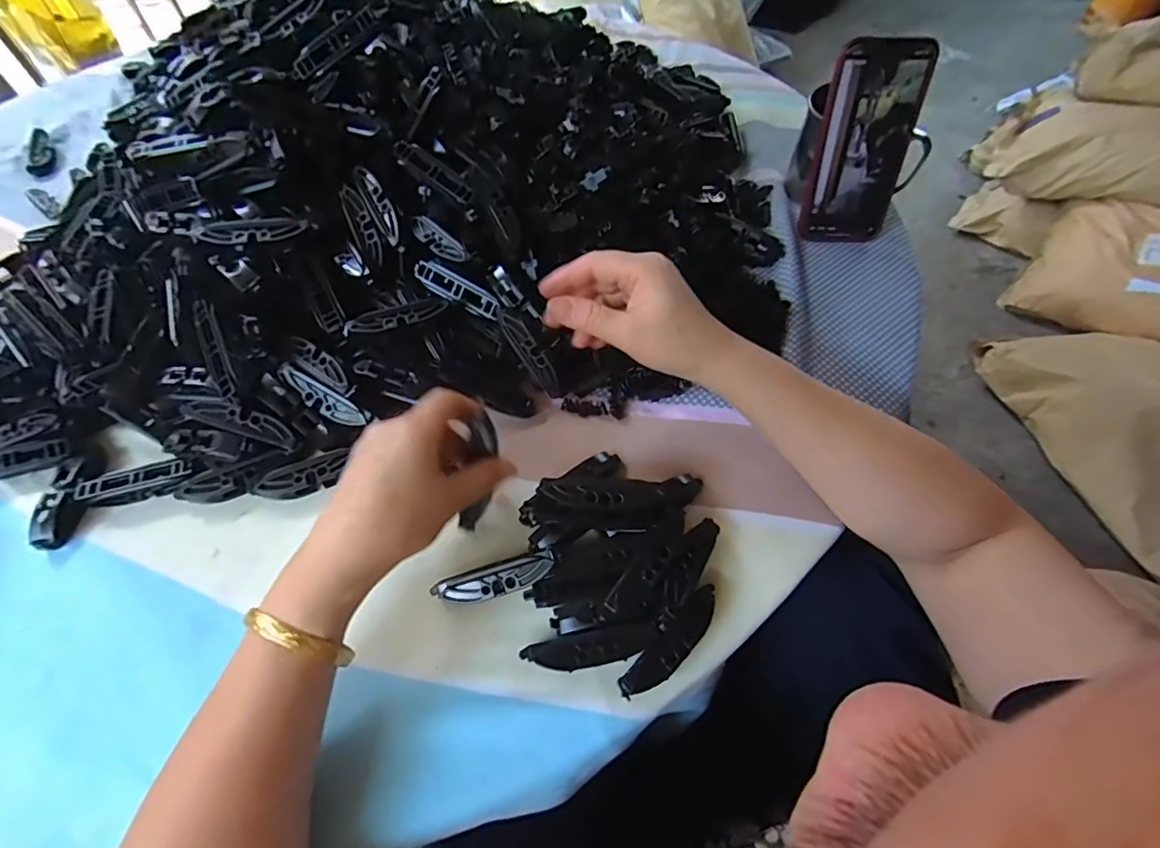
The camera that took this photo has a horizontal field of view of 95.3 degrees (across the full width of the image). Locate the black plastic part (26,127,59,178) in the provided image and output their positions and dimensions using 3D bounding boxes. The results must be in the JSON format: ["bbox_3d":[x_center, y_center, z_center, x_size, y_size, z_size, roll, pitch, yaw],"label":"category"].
[{"bbox_3d":[-0.632,-0.313,0.619,0.025,0.018,0.071,-15,72,-9],"label":"black plastic part"}]

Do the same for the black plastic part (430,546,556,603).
[{"bbox_3d":[-0.053,0.095,0.321,0.078,0.009,0.019,-18,57,5],"label":"black plastic part"}]

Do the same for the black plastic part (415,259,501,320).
[{"bbox_3d":[-0.092,-0.103,0.405,0.073,0.014,0.017,30,61,2],"label":"black plastic part"}]

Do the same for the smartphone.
[{"bbox_3d":[0.247,-0.242,0.464,0.074,0.158,0.017,6,37,8],"label":"smartphone"}]

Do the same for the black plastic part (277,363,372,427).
[{"bbox_3d":[-0.181,-0.019,0.372,0.072,0.006,0.021,33,97,1],"label":"black plastic part"}]

